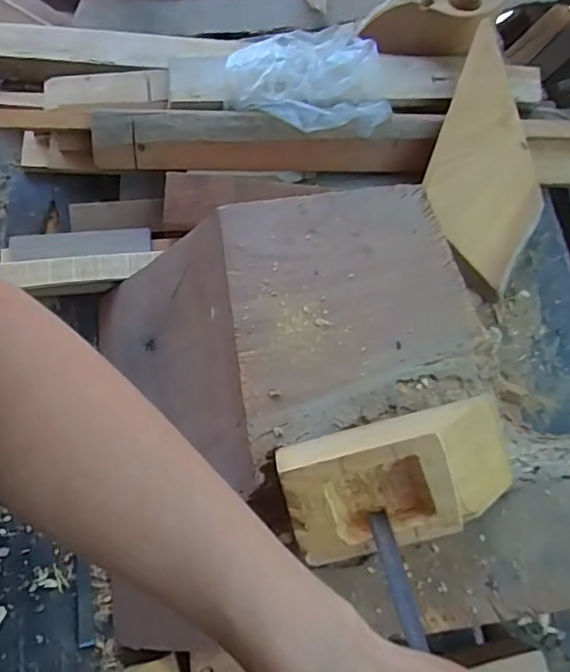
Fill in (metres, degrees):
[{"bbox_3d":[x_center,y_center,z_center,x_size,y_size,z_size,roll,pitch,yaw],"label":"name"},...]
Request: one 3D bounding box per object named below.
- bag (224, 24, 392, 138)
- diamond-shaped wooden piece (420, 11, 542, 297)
[{"bbox_3d":[0.020,-0.261,0.577,0.155,0.037,0.113,-3,71,-2],"label":"bag"},{"bbox_3d":[0.213,-0.177,0.590,0.130,0.020,0.241,24,80,-16],"label":"diamond-shaped wooden piece"}]

